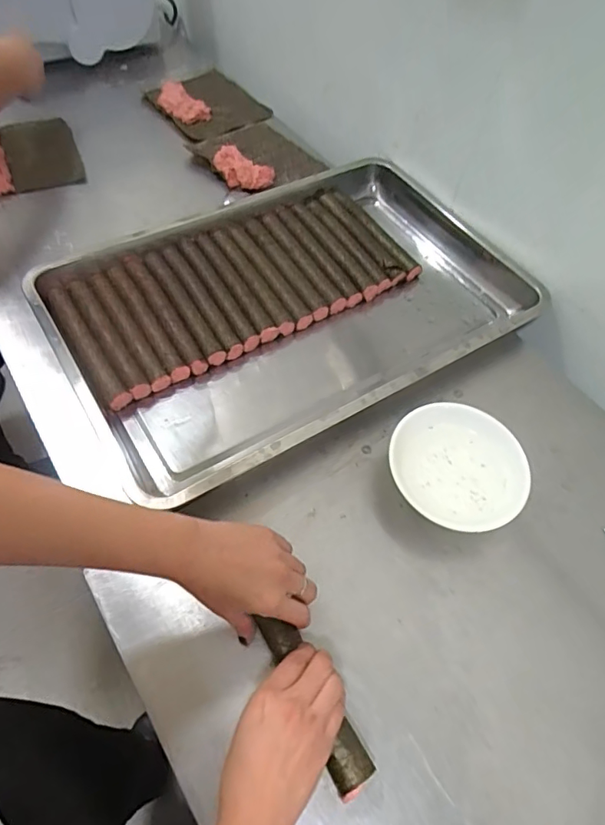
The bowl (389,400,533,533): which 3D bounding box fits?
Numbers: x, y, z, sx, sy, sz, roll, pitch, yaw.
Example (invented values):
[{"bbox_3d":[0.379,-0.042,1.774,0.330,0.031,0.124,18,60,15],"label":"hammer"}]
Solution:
[{"bbox_3d":[0.165,0.061,0.544,0.128,0.048,0.140,2,57,-3],"label":"bowl"}]

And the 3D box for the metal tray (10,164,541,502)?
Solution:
[{"bbox_3d":[-0.001,-0.150,0.675,0.601,0.054,0.390,-26,62,-19],"label":"metal tray"}]

